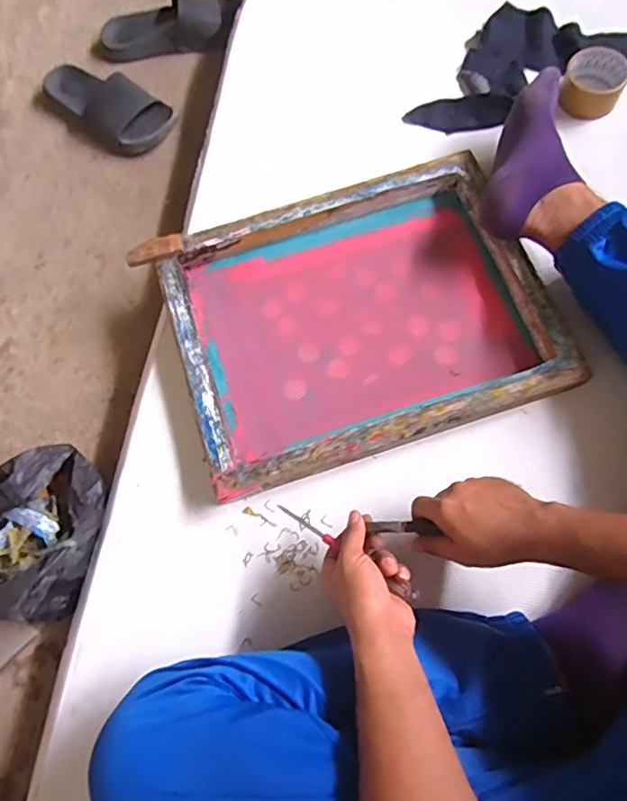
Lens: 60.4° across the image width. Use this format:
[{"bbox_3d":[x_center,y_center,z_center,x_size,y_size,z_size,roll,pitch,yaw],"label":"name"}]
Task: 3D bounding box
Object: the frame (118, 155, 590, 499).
[{"bbox_3d":[0.052,-0.112,0.704,0.462,0.058,0.365,-18,73,-3],"label":"frame"}]

